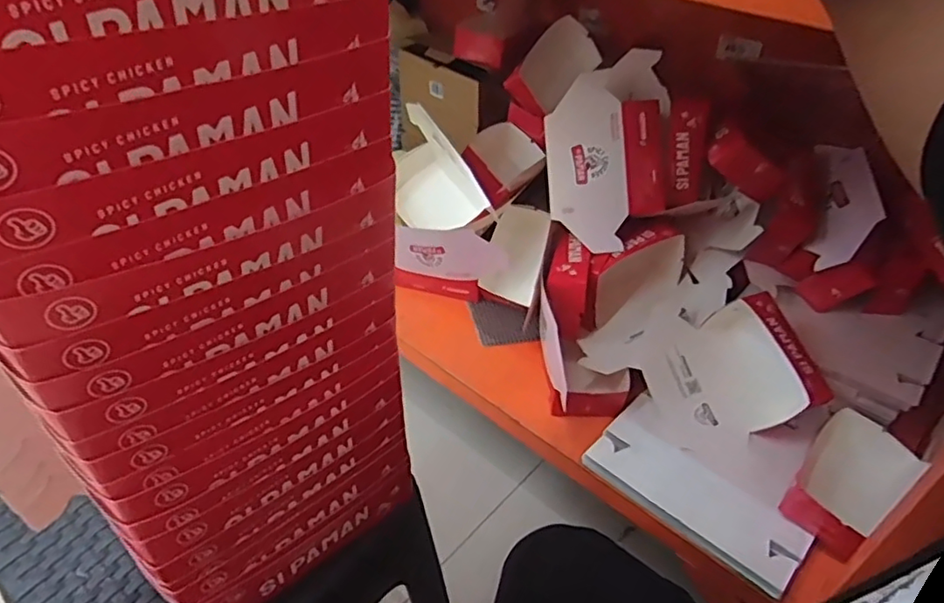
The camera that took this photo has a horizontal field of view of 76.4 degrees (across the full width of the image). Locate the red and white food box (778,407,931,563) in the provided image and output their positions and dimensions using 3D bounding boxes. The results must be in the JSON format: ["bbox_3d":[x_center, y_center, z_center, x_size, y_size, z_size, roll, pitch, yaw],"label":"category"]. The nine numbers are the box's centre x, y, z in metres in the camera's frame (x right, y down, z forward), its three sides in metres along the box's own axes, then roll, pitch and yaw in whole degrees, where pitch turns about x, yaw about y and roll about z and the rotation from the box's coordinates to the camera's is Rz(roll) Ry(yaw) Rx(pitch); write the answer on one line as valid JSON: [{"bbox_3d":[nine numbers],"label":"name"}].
[{"bbox_3d":[0.497,0.231,0.791,0.186,0.062,0.125,-25,47,-29],"label":"red and white food box"}]

